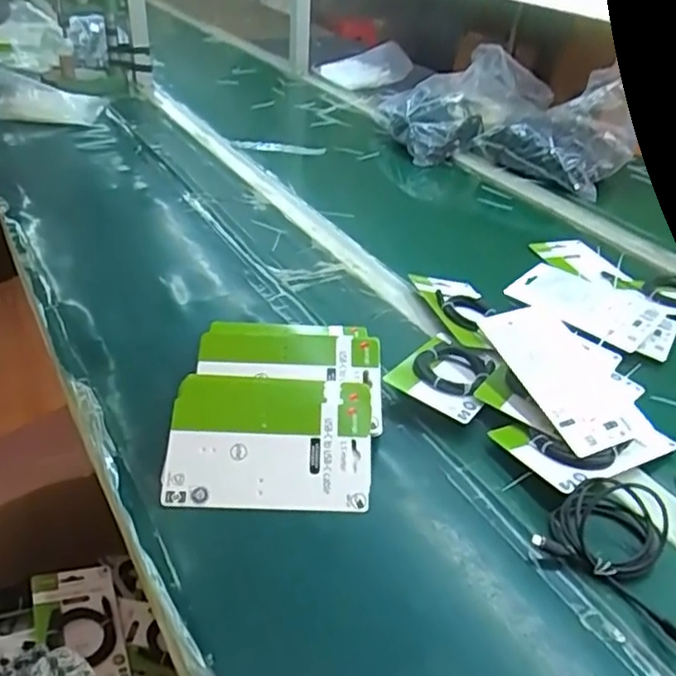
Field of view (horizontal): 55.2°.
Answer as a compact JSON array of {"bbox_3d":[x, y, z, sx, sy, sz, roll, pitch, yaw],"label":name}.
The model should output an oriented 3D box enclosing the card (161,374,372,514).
[{"bbox_3d":[-0.062,0.096,0.600,0.182,0.012,0.133,3,61,-4],"label":"card"}]

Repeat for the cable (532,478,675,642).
[{"bbox_3d":[0.247,0.163,0.533,0.132,0.058,0.115,30,41,30],"label":"cable"}]

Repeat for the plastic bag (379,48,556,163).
[{"bbox_3d":[0.267,-0.539,1.470,0.353,0.188,0.252,-21,42,-32],"label":"plastic bag"}]

